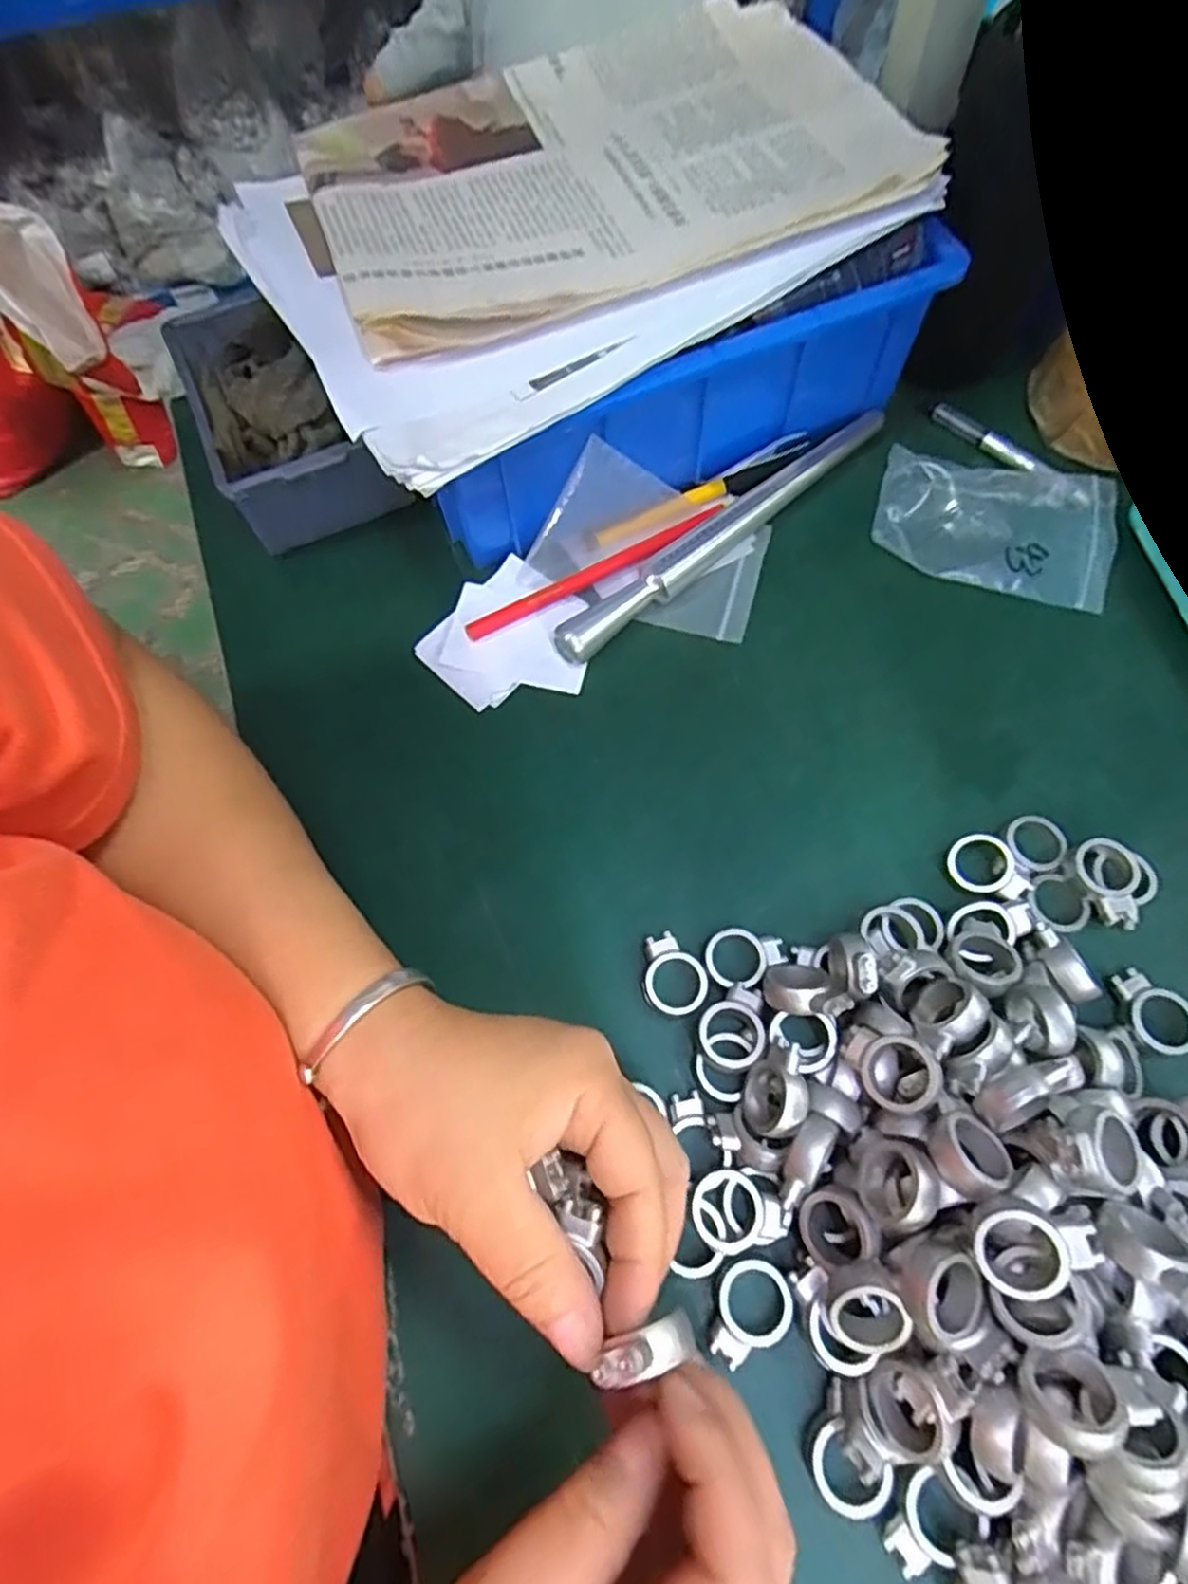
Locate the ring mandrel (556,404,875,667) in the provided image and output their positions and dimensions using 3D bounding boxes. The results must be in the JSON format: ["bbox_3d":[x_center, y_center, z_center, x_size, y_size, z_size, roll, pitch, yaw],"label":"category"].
[{"bbox_3d":[0.074,-0.142,0.388,0.236,0.022,0.017,-39,71,-14],"label":"ring mandrel"}]

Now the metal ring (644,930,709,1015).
[{"bbox_3d":[0.032,0.076,0.300,0.026,0.006,0.034,-25,68,-8],"label":"metal ring"}]

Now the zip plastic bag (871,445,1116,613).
[{"bbox_3d":[0.216,-0.144,0.388,0.121,0.014,0.082,12,68,7],"label":"zip plastic bag"}]

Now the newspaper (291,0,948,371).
[{"bbox_3d":[0.004,-0.319,0.367,0.281,0.031,0.187,-18,67,-6],"label":"newspaper"}]

